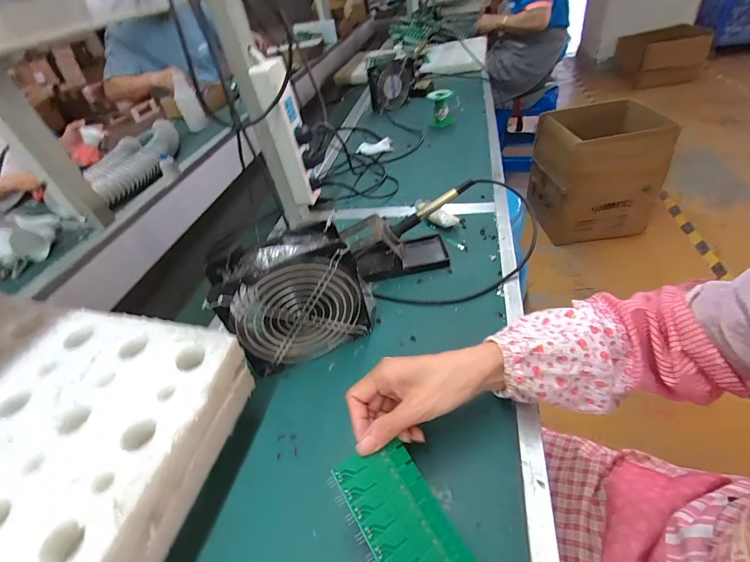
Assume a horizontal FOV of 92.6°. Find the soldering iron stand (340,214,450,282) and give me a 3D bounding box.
[{"bbox_3d":[0.027,-0.053,0.522,0.151,0.068,0.074,-12,42,-2],"label":"soldering iron stand"}]

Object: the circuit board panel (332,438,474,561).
[{"bbox_3d":[0.029,0.191,0.266,0.061,0.004,0.136,-19,61,-32],"label":"circuit board panel"}]

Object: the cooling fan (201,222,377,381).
[{"bbox_3d":[-0.089,0.019,0.413,0.158,0.147,0.062,-21,43,-11],"label":"cooling fan"}]

